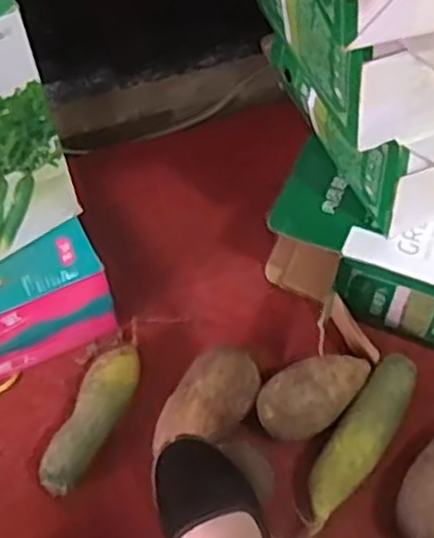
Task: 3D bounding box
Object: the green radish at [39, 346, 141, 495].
[{"bbox_3d":[-0.132,0.159,0.777,0.056,0.040,0.172,22,63,12],"label":"green radish"}]

